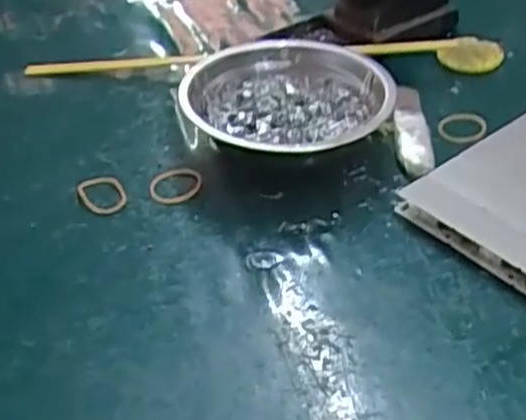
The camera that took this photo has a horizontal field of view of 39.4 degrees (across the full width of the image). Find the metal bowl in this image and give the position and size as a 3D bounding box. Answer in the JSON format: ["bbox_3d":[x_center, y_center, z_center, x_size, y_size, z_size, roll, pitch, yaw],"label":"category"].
[{"bbox_3d":[0.023,-0.065,0.462,0.115,0.047,0.116,-1,40,1],"label":"metal bowl"}]

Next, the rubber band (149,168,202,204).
[{"bbox_3d":[-0.049,-0.014,0.417,0.030,0.005,0.026,-33,49,-31],"label":"rubber band"}]

